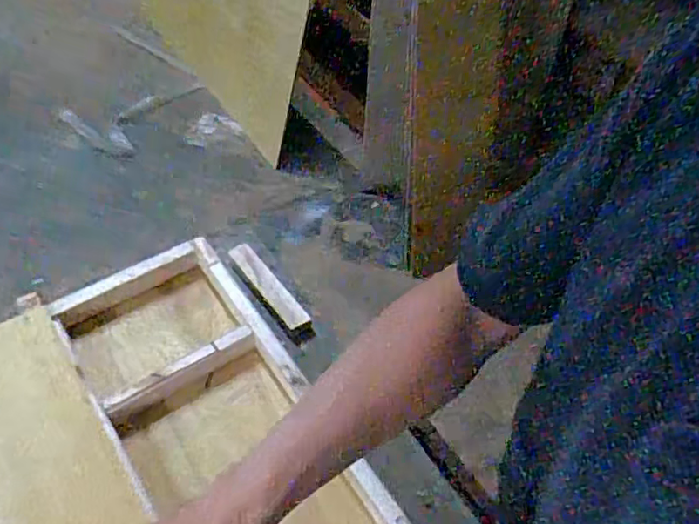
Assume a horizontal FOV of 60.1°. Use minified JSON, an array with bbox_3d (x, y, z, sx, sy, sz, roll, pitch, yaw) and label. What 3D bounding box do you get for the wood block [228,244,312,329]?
[{"bbox_3d":[-0.104,0.026,0.760,0.026,0.018,0.144,-32,61,-27],"label":"wood block"}]

